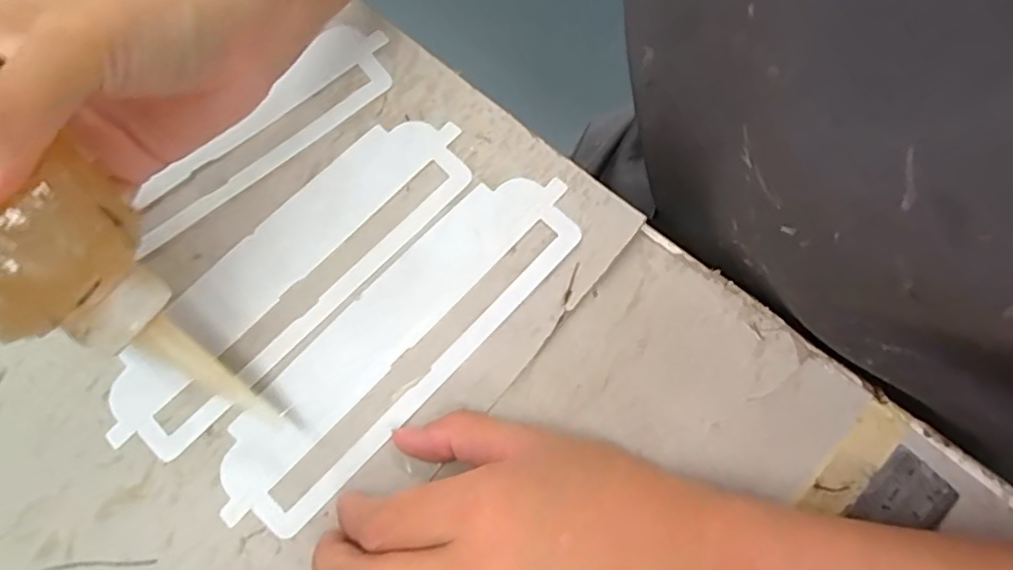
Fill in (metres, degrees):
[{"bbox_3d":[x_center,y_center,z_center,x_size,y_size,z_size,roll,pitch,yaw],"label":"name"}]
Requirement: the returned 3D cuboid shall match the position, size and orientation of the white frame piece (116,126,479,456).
[{"bbox_3d":[-0.095,-0.006,0.268,0.051,0.004,0.182,44,80,9],"label":"white frame piece"}]

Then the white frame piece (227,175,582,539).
[{"bbox_3d":[-0.045,0.024,0.261,0.052,0.004,0.181,43,81,8],"label":"white frame piece"}]

